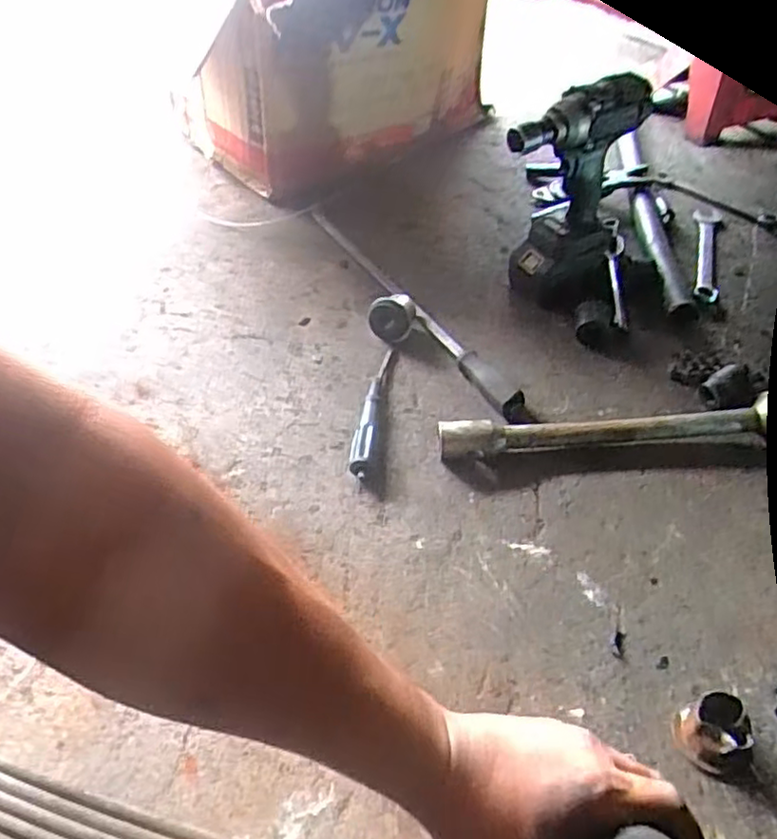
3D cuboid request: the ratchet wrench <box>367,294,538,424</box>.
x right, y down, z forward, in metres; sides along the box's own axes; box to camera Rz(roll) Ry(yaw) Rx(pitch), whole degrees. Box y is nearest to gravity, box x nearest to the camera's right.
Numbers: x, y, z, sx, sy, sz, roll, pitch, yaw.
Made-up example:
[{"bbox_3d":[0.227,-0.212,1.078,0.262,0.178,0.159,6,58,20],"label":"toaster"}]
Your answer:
[{"bbox_3d":[0.074,-0.079,0.807,0.066,0.043,0.247,-36,56,-29],"label":"ratchet wrench"}]

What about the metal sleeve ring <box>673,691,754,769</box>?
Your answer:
[{"bbox_3d":[0.238,0.228,0.509,0.043,0.037,0.041,-1,46,1],"label":"metal sleeve ring"}]

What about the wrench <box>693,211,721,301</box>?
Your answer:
[{"bbox_3d":[0.440,-0.232,0.958,0.037,0.012,0.227,14,48,14],"label":"wrench"}]

